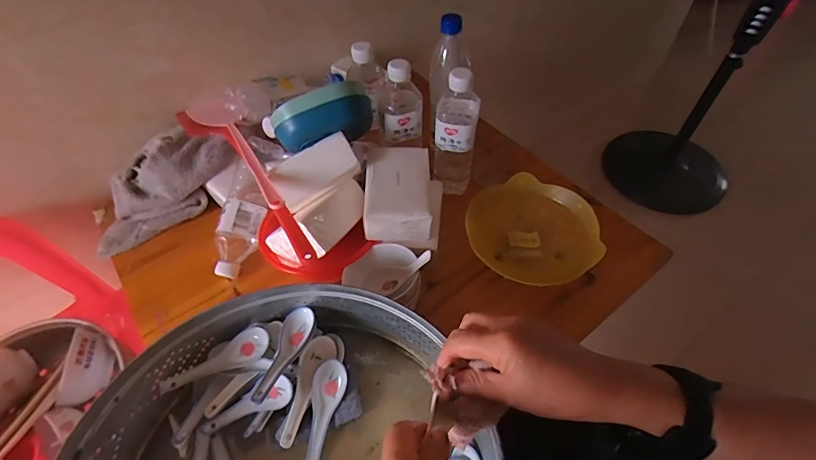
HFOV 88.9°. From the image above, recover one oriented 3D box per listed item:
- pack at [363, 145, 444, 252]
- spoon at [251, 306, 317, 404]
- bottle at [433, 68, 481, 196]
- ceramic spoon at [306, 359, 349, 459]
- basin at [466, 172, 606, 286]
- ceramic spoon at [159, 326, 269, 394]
[{"bbox_3d":[-0.004,-0.050,0.588,0.104,0.070,0.133,0,53,2],"label":"pack"},{"bbox_3d":[-0.142,0.139,0.468,0.038,0.026,0.116,11,41,10],"label":"spoon"},{"bbox_3d":[0.072,-0.146,0.629,0.058,0.213,0.069,8,53,7],"label":"bottle"},{"bbox_3d":[-0.097,0.214,0.476,0.037,0.025,0.122,9,70,8],"label":"ceramic spoon"},{"bbox_3d":[0.177,0.001,0.599,0.175,0.044,0.170,-1,53,1],"label":"basin"},{"bbox_3d":[-0.226,0.149,0.491,0.122,0.025,0.041,-17,54,-11],"label":"ceramic spoon"}]

